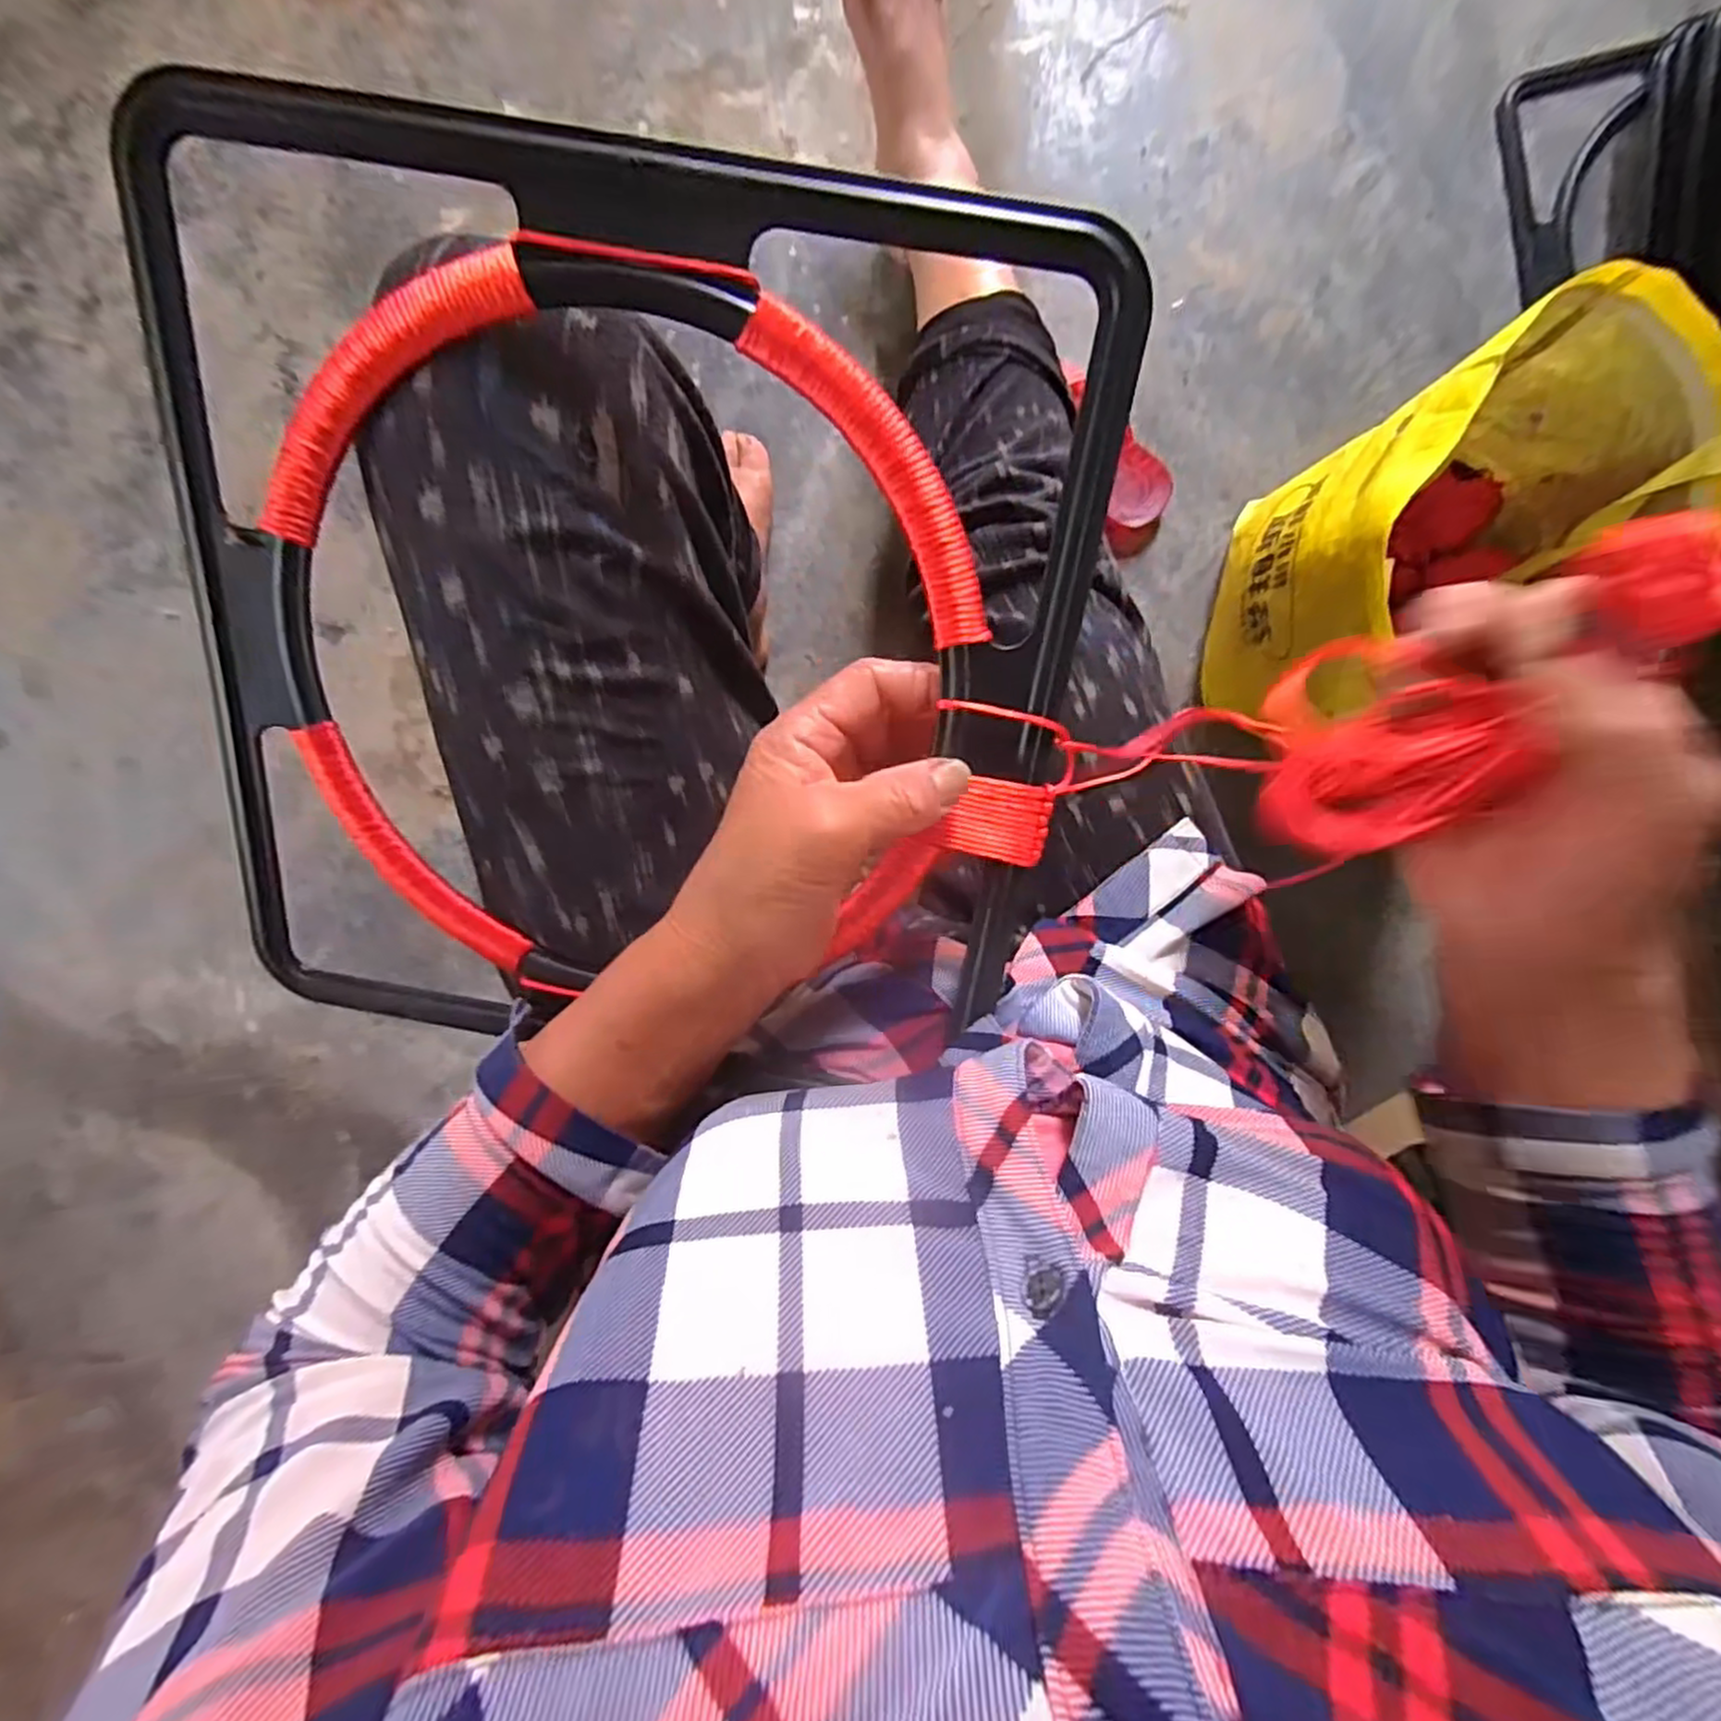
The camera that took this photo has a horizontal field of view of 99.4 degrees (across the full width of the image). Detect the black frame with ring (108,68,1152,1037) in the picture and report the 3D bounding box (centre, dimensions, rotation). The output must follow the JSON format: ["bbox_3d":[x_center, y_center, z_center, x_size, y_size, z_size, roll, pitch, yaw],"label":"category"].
[{"bbox_3d":[-0.087,-0.069,0.275,0.329,0.017,0.319,8,109,1],"label":"black frame with ring"}]

